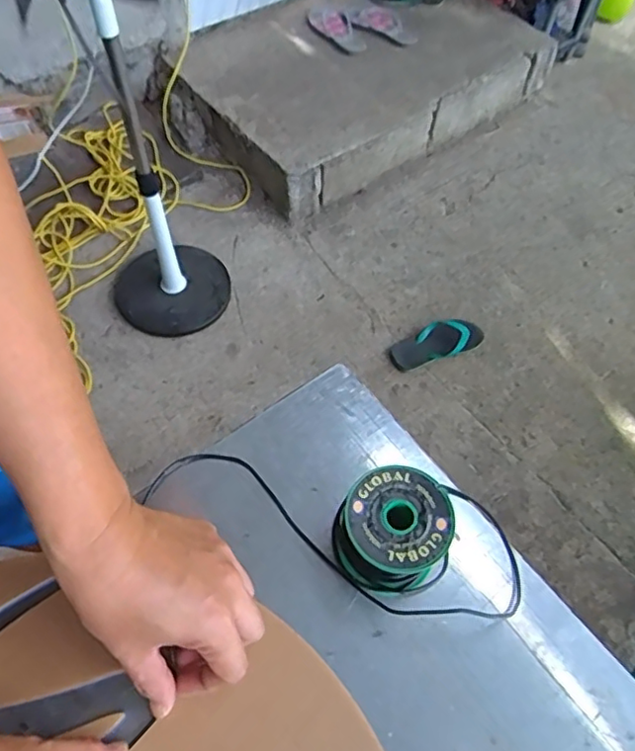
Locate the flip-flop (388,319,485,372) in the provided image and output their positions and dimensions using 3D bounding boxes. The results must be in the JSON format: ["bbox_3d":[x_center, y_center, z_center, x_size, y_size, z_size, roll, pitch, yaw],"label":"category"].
[{"bbox_3d":[0.282,-0.081,1.454,0.233,0.041,0.095,-22,63,-15],"label":"flip-flop"}]

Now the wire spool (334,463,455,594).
[{"bbox_3d":[0.050,0.109,0.414,0.073,0.067,0.070,1,59,-2],"label":"wire spool"}]

